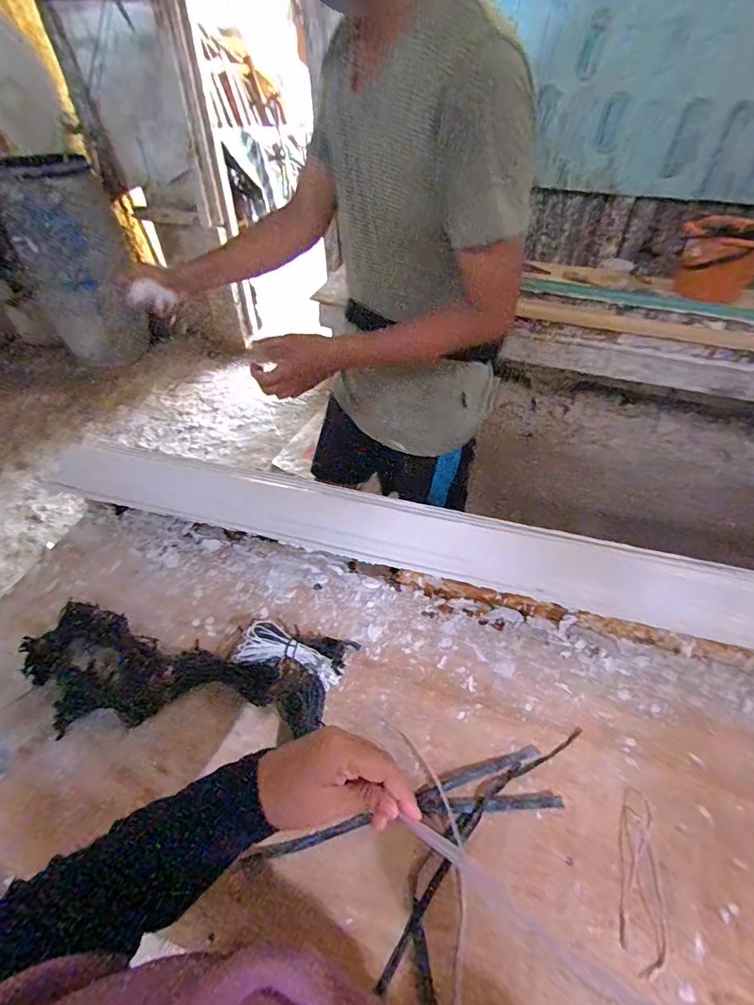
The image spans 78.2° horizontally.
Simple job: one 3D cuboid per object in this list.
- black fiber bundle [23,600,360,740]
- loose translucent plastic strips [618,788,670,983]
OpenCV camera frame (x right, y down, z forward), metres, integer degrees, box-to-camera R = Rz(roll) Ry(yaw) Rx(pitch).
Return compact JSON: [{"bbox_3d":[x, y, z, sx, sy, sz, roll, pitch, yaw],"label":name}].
[{"bbox_3d":[-0.243,0.220,0.590,0.393,0.047,0.155,6,48,6],"label":"black fiber bundle"},{"bbox_3d":[0.273,0.383,0.476,0.043,0.005,0.155,16,50,14],"label":"loose translucent plastic strips"}]

